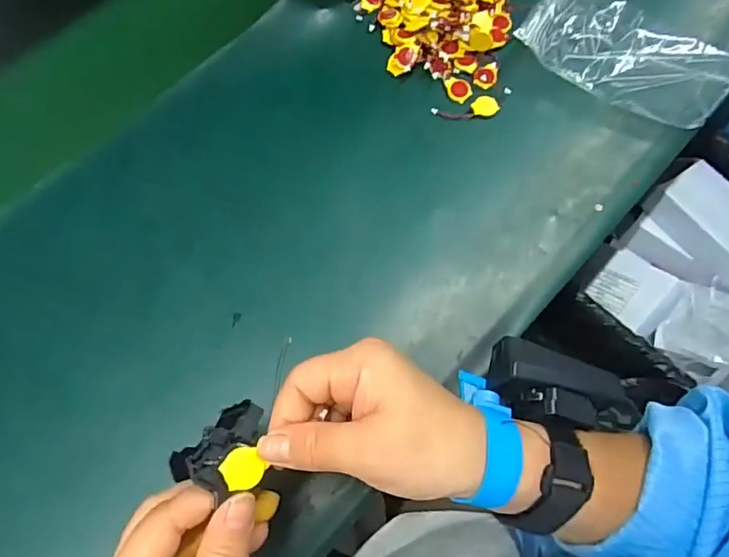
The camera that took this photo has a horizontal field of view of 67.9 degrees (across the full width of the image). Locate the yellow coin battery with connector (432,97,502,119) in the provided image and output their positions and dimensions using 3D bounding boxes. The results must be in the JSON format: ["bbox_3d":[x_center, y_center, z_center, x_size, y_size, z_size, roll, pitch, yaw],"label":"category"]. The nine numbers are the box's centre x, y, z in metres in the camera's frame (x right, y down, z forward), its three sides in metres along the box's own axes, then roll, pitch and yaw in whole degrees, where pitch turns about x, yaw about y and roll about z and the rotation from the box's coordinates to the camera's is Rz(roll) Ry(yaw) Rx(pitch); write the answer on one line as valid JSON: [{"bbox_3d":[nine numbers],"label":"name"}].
[{"bbox_3d":[0.089,-0.148,0.477,0.058,0.005,0.018,-11,69,-6],"label":"yellow coin battery with connector"}]

